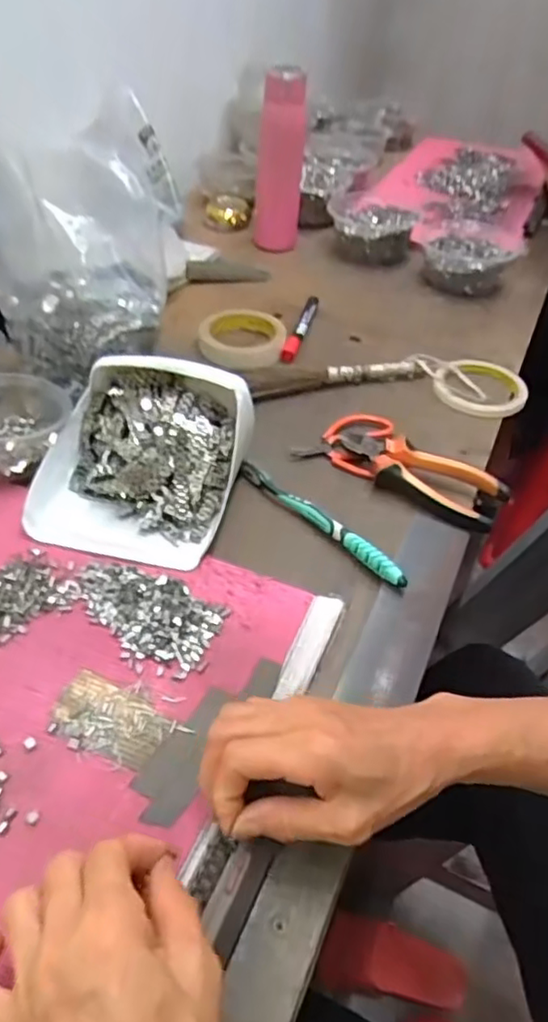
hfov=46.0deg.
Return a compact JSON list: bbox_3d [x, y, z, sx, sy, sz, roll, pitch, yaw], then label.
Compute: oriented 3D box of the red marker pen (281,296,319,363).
[{"bbox_3d":[0.034,-0.221,0.765,0.015,0.017,0.141,13,45,8],"label":"red marker pen"}]

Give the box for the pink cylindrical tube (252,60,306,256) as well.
[{"bbox_3d":[0.009,-0.489,0.897,0.061,0.214,0.061,-2,43,-5],"label":"pink cylindrical tube"}]

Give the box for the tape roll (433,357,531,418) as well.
[{"bbox_3d":[0.223,-0.136,0.696,0.095,0.014,0.098,3,44,-3],"label":"tape roll"}]

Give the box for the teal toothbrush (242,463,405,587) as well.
[{"bbox_3d":[0.036,0.006,0.529,0.012,0.018,0.181,-32,55,-32],"label":"teal toothbrush"}]

